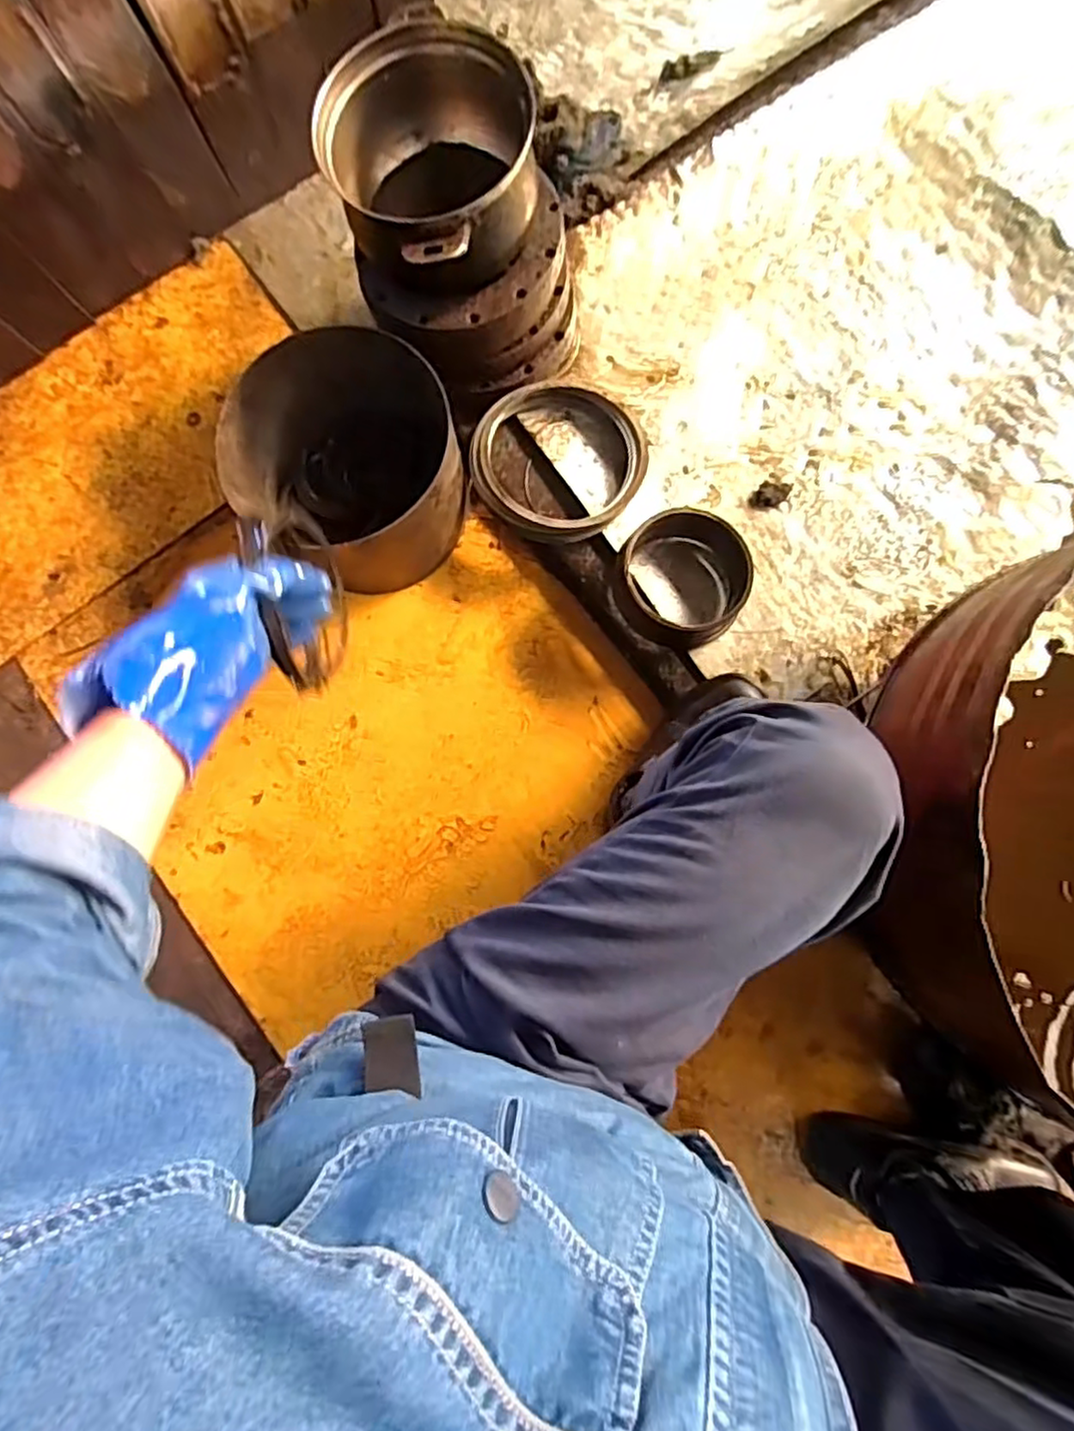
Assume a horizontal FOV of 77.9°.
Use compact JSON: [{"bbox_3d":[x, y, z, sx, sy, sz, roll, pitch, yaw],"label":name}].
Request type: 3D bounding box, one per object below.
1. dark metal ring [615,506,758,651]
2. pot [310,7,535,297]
[{"bbox_3d":[0.173,-0.162,0.793,0.151,0.061,0.146,0,81,1],"label":"dark metal ring"},{"bbox_3d":[-0.116,-0.585,0.722,0.216,0.117,0.244,-41,83,-5],"label":"pot"}]

